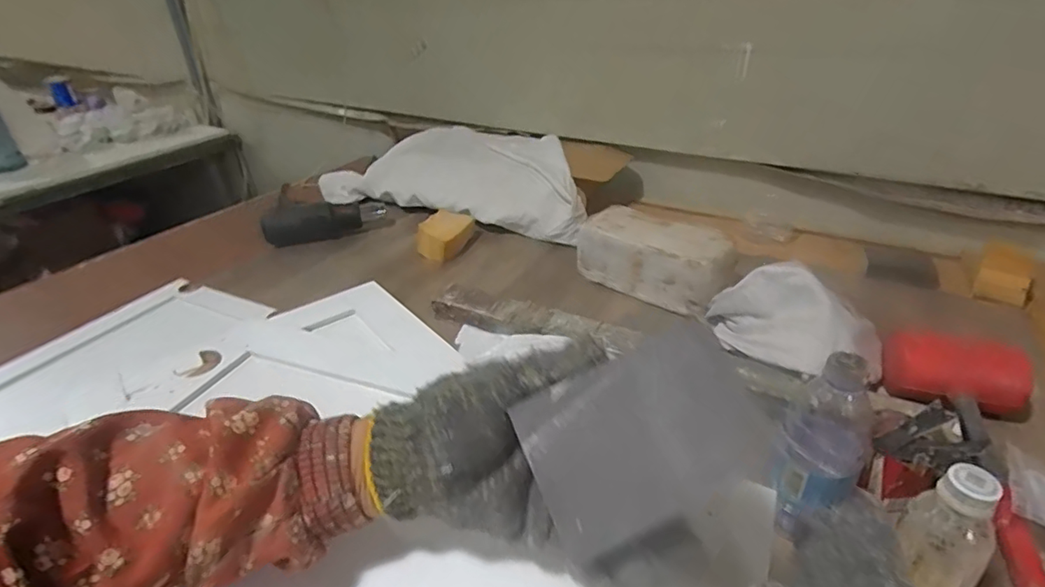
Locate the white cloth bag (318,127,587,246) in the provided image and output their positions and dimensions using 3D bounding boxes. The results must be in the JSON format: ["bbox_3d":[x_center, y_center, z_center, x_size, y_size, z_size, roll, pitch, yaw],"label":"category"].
[{"bbox_3d":[-0.135,-0.283,1.222,0.688,0.106,0.327,14,35,26],"label":"white cloth bag"}]

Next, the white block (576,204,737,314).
[{"bbox_3d":[0.209,-0.059,0.848,0.120,0.086,0.231,-26,38,-33],"label":"white block"}]

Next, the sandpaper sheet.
[{"bbox_3d":[0.051,0.060,0.229,0.095,0.005,0.067,-31,72,4],"label":"sandpaper sheet"}]

